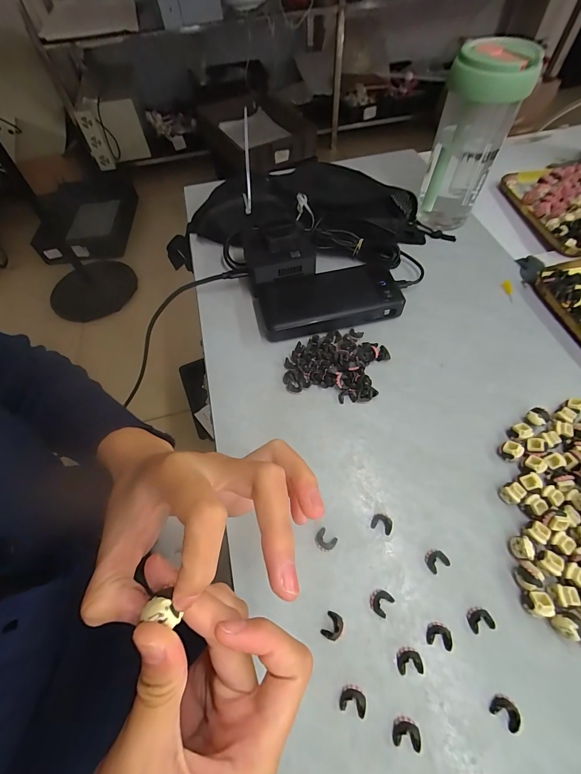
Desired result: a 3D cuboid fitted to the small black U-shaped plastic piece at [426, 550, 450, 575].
[{"bbox_3d":[0.111,0.131,0.246,0.016,0.004,0.014,-25,61,-11],"label":"small black U-shaped plastic piece"}]

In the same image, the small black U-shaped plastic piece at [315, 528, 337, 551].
[{"bbox_3d":[0.028,0.121,0.257,0.016,0.004,0.013,37,68,22],"label":"small black U-shaped plastic piece"}]

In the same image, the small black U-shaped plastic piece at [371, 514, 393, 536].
[{"bbox_3d":[0.074,0.110,0.262,0.016,0.004,0.013,22,63,16],"label":"small black U-shaped plastic piece"}]

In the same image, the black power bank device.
[{"bbox_3d":[0.043,-0.099,0.373,0.158,0.024,0.075,-11,59,-3],"label":"black power bank device"}]

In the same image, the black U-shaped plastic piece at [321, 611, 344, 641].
[{"bbox_3d":[0.030,0.168,0.227,0.013,0.007,0.016,22,63,16],"label":"black U-shaped plastic piece"}]

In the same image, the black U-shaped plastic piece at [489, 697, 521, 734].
[{"bbox_3d":[0.135,0.203,0.202,0.016,0.007,0.012,36,68,22],"label":"black U-shaped plastic piece"}]

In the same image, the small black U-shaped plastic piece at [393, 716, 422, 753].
[{"bbox_3d":[0.072,0.213,0.199,0.016,0.007,0.014,5,60,7],"label":"small black U-shaped plastic piece"}]

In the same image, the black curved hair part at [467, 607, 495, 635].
[{"bbox_3d":[0.132,0.162,0.226,0.016,0.004,0.014,-15,60,-5],"label":"black curved hair part"}]

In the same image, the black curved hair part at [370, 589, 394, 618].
[{"bbox_3d":[0.065,0.155,0.235,0.014,0.004,0.016,37,68,22],"label":"black curved hair part"}]

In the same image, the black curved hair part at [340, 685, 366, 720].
[{"bbox_3d":[0.040,0.201,0.208,0.016,0.006,0.014,9,61,9],"label":"black curved hair part"}]

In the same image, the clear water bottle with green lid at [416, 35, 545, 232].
[{"bbox_3d":[0.211,-0.288,0.393,0.075,0.172,0.078,12,61,11],"label":"clear water bottle with green lid"}]

